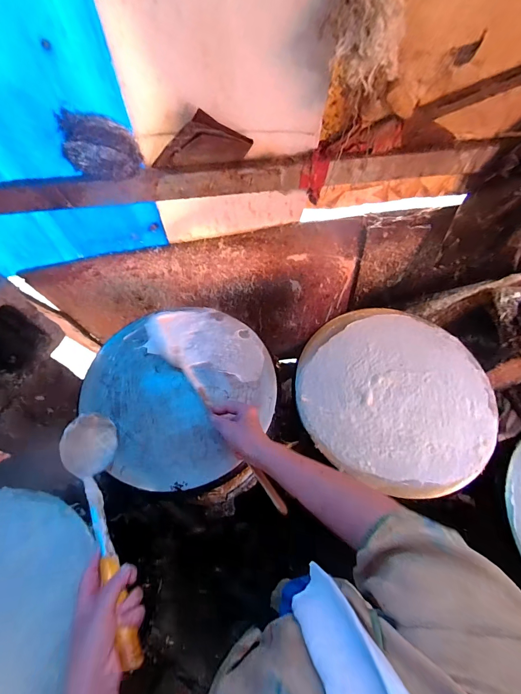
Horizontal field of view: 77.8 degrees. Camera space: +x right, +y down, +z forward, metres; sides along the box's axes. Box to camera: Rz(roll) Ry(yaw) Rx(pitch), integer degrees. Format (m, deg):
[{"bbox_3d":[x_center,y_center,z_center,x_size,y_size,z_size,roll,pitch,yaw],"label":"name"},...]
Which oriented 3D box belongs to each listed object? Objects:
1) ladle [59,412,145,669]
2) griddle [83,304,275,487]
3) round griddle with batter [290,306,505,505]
[{"bbox_3d":[-0.229,0.248,0.462,0.061,0.084,0.340,-23,53,-12],"label":"ladle"},{"bbox_3d":[-0.152,0.066,0.634,0.347,0.037,0.362,0,61,0],"label":"griddle"},{"bbox_3d":[0.263,0.083,0.632,0.367,0.029,0.366,0,61,0],"label":"round griddle with batter"}]

